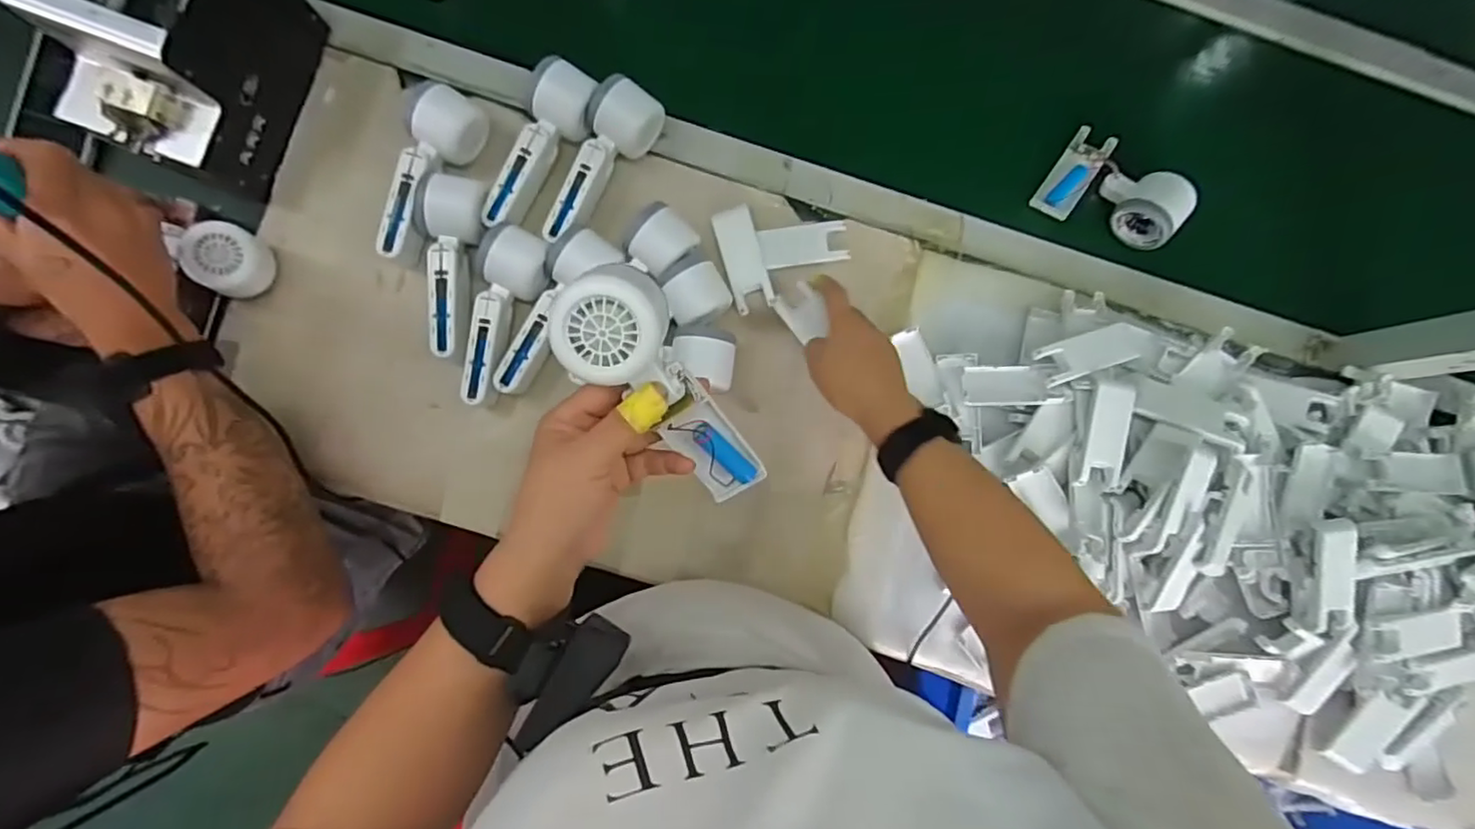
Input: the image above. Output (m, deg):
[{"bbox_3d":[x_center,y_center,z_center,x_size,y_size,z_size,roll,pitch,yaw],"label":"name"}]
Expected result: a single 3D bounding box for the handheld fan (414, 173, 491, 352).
[{"bbox_3d":[-0.268,-0.137,0.593,0.057,0.064,0.168,3,85,-4],"label":"handheld fan"}]

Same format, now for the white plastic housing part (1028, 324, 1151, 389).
[{"bbox_3d":[0.344,-0.061,0.609,0.113,0.027,0.039,-18,87,-6],"label":"white plastic housing part"}]

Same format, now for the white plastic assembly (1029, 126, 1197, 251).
[{"bbox_3d":[0.385,-0.225,0.628,0.123,0.051,0.093,35,84,-1],"label":"white plastic assembly"}]

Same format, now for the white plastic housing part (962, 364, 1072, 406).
[{"bbox_3d":[0.266,-0.028,0.602,0.096,0.009,0.037,-2,90,3],"label":"white plastic housing part"}]

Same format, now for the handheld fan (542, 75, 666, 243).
[{"bbox_3d":[-0.138,-0.239,0.593,0.058,0.053,0.164,38,83,-1],"label":"handheld fan"}]

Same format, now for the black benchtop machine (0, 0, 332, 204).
[{"bbox_3d":[-0.474,-0.311,0.530,0.122,0.148,0.184,21,84,-2],"label":"black benchtop machine"}]

